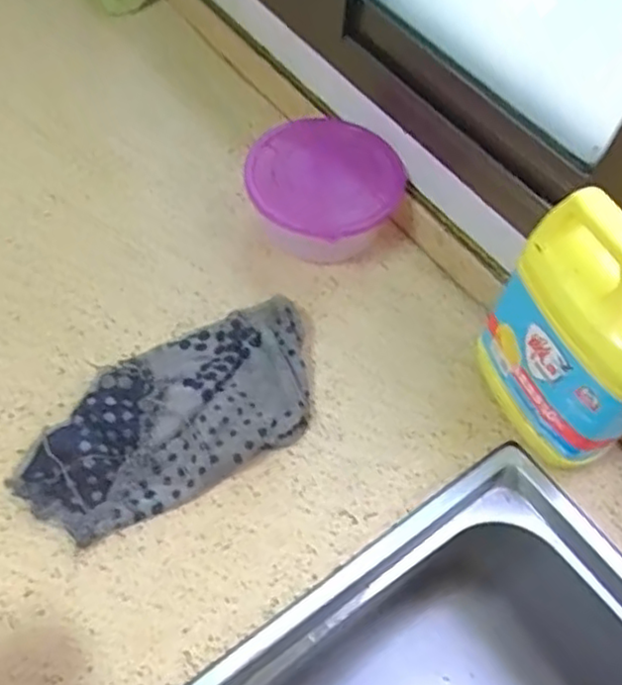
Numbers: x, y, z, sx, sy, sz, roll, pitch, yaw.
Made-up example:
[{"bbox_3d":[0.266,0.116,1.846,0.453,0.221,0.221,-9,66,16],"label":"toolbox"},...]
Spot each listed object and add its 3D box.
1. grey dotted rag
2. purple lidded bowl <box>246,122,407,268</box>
[{"bbox_3d":[-0.120,0.060,0.601,0.269,0.036,0.145,-27,63,-19],"label":"grey dotted rag"},{"bbox_3d":[0.011,-0.151,0.719,0.155,0.083,0.145,3,59,-5],"label":"purple lidded bowl"}]

